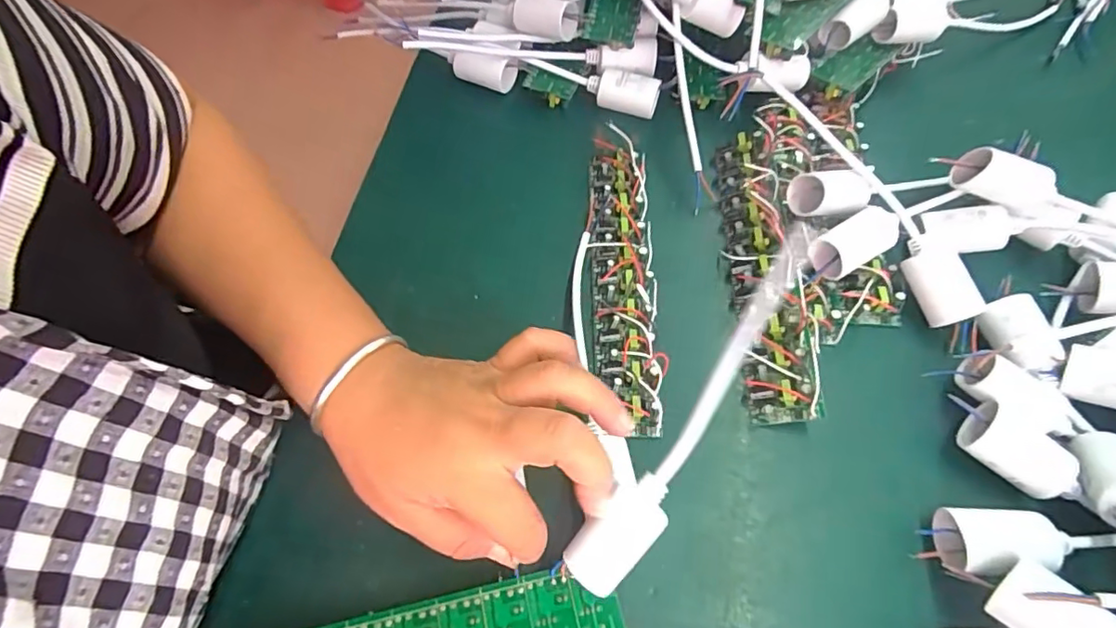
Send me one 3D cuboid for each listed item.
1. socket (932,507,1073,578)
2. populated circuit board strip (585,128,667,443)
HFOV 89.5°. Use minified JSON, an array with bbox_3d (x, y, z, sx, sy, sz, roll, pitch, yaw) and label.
[{"bbox_3d":[0.202,0.103,0.257,0.047,0.024,0.029,3,64,4],"label":"socket"},{"bbox_3d":[0.039,-0.028,0.355,0.040,0.026,0.204,-1,63,2],"label":"populated circuit board strip"}]

